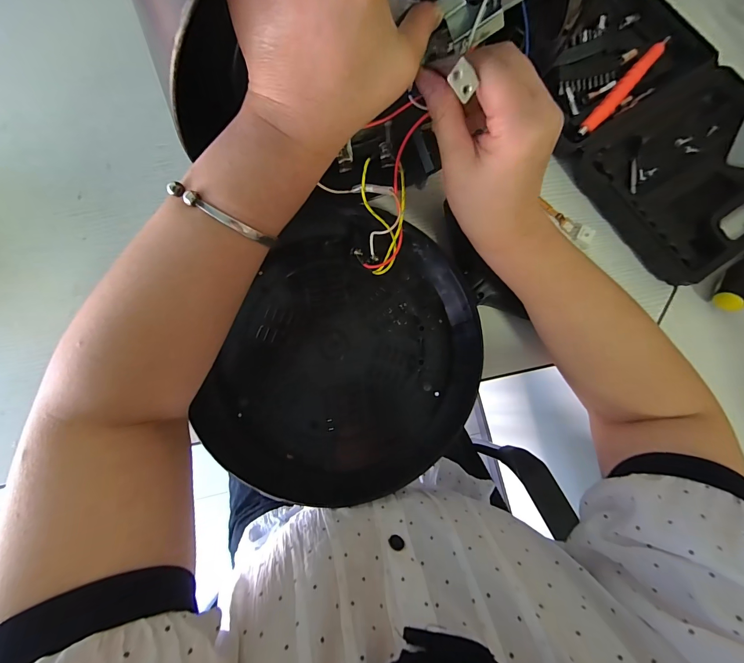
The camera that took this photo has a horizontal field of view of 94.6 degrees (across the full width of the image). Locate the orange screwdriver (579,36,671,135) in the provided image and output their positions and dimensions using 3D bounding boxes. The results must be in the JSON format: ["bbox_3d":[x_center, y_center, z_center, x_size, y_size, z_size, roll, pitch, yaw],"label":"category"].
[{"bbox_3d":[0.268,-0.261,0.368,0.016,0.017,0.153,41,82,5],"label":"orange screwdriver"}]

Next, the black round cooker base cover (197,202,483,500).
[{"bbox_3d":[-0.031,0.016,0.310,0.248,0.043,0.251,19,81,1],"label":"black round cooker base cover"}]

